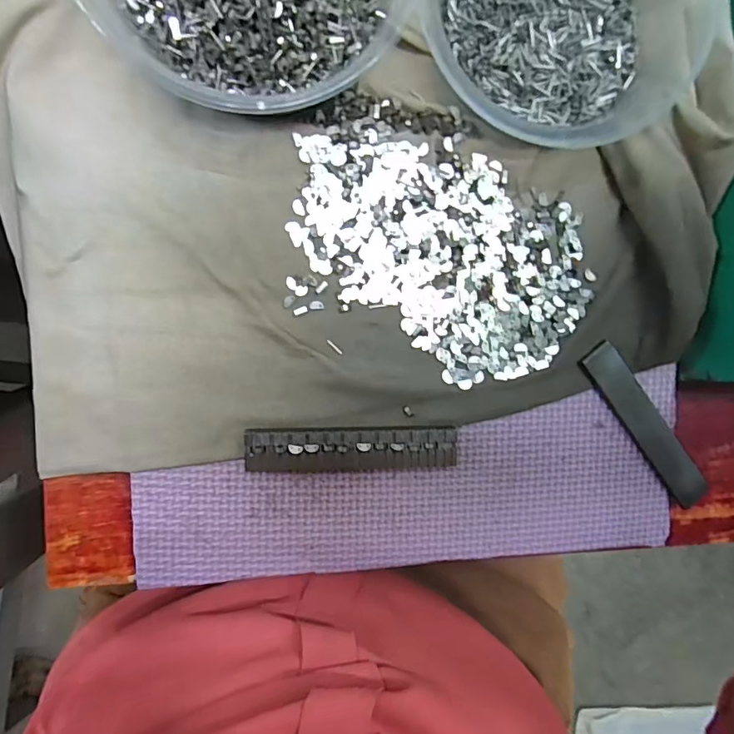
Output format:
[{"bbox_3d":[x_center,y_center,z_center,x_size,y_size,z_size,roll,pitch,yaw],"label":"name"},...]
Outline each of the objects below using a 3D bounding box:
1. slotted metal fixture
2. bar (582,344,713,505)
[{"bbox_3d":[-0.006,0.037,0.227,0.096,0.014,0.019,0,91,-3],"label":"slotted metal fixture"},{"bbox_3d":[0.141,0.029,0.246,0.020,0.004,0.096,-38,97,1],"label":"bar"}]

